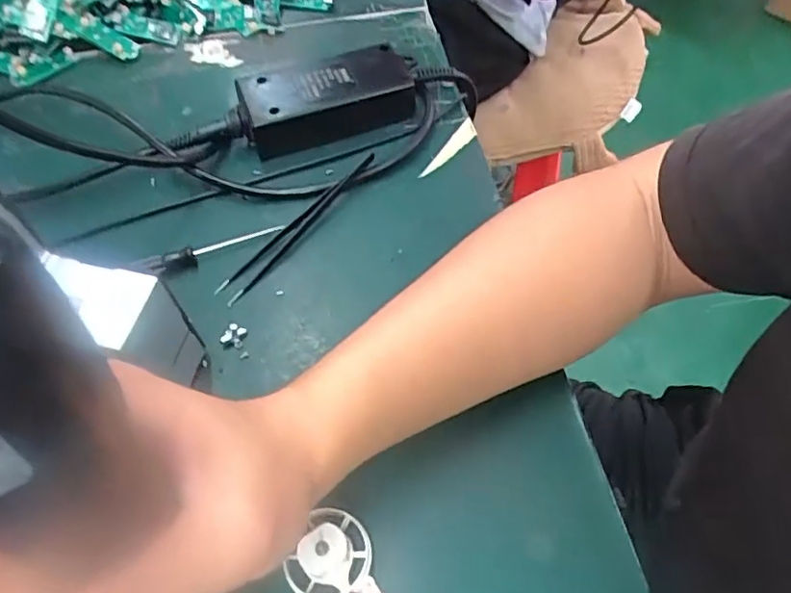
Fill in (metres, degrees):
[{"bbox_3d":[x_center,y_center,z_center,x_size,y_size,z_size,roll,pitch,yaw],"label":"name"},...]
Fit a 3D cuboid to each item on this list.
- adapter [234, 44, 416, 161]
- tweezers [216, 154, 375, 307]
[{"bbox_3d":[-0.047,-0.137,0.420,0.118,0.034,0.048,-15,59,-8],"label":"adapter"},{"bbox_3d":[-0.059,-0.045,0.383,0.015,0.013,0.132,34,65,20],"label":"tweezers"}]

